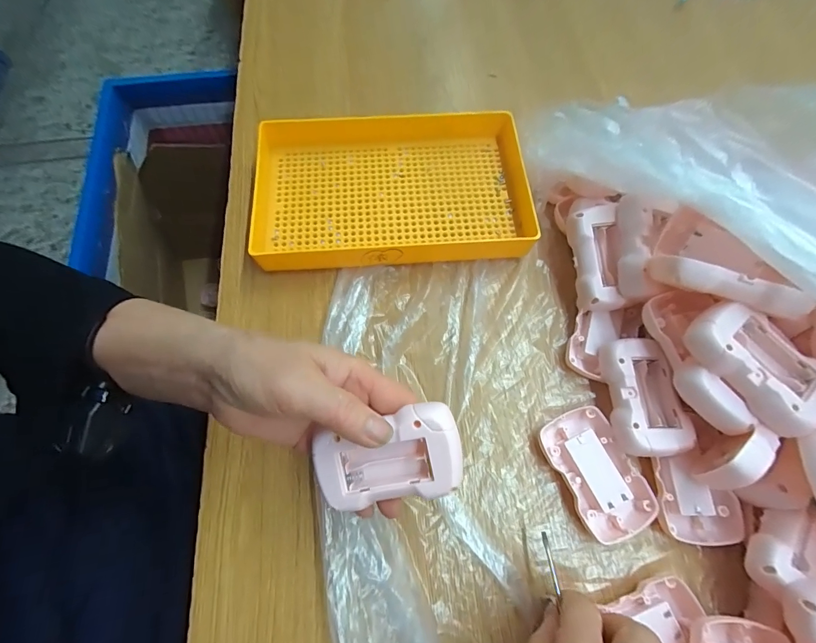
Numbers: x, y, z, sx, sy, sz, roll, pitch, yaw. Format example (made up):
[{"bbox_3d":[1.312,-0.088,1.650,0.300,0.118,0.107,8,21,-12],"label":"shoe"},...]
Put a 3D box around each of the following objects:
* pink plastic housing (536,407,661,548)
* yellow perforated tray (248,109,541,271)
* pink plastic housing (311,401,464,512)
[{"bbox_3d":[0.139,0.113,0.287,0.051,0.014,0.089,-23,72,-9],"label":"pink plastic housing"},{"bbox_3d":[-0.016,-0.125,0.360,0.250,0.035,0.150,-5,70,-3],"label":"yellow perforated tray"},{"bbox_3d":[-0.011,0.078,0.228,0.083,0.021,0.050,-7,90,6],"label":"pink plastic housing"}]

